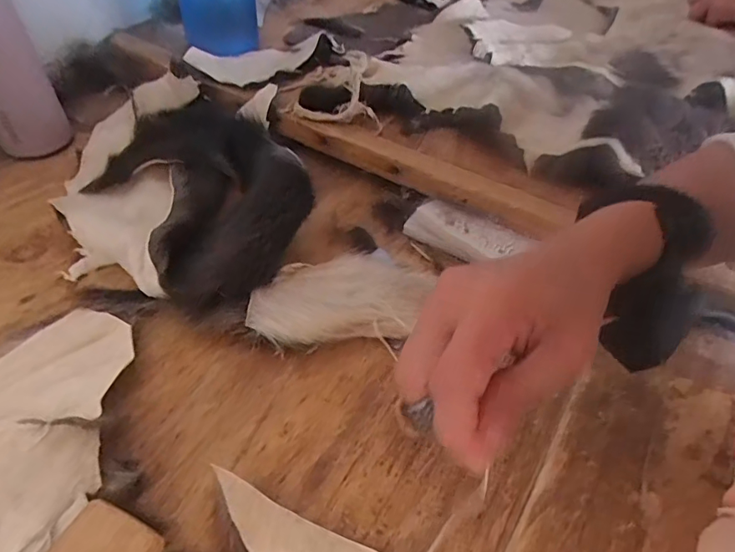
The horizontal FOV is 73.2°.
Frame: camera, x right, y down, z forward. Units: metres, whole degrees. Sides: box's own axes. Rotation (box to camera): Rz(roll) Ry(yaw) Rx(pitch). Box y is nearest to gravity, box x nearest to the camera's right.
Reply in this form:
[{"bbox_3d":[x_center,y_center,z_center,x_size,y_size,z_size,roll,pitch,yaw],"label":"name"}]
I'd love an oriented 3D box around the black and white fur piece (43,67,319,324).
[{"bbox_3d":[-0.167,-0.071,0.419,0.183,0.066,0.273,-35,62,-29],"label":"black and white fur piece"}]

